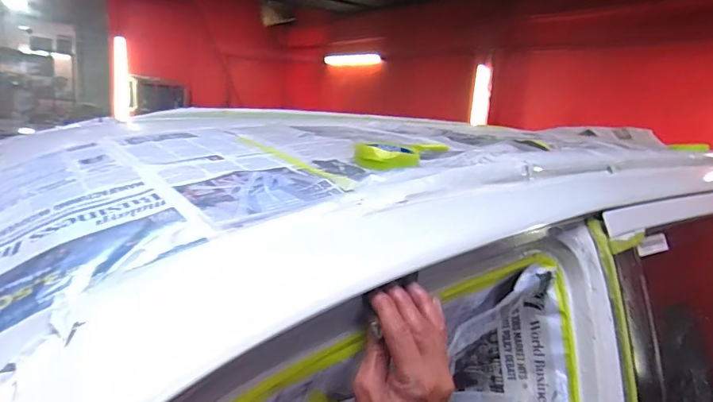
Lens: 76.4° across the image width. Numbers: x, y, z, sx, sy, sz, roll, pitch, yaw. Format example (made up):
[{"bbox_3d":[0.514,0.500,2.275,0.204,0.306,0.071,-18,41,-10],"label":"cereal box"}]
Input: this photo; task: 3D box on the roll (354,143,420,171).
[{"bbox_3d":[0.044,-0.066,0.650,0.089,0.029,0.096,5,12,2],"label":"roll"}]

